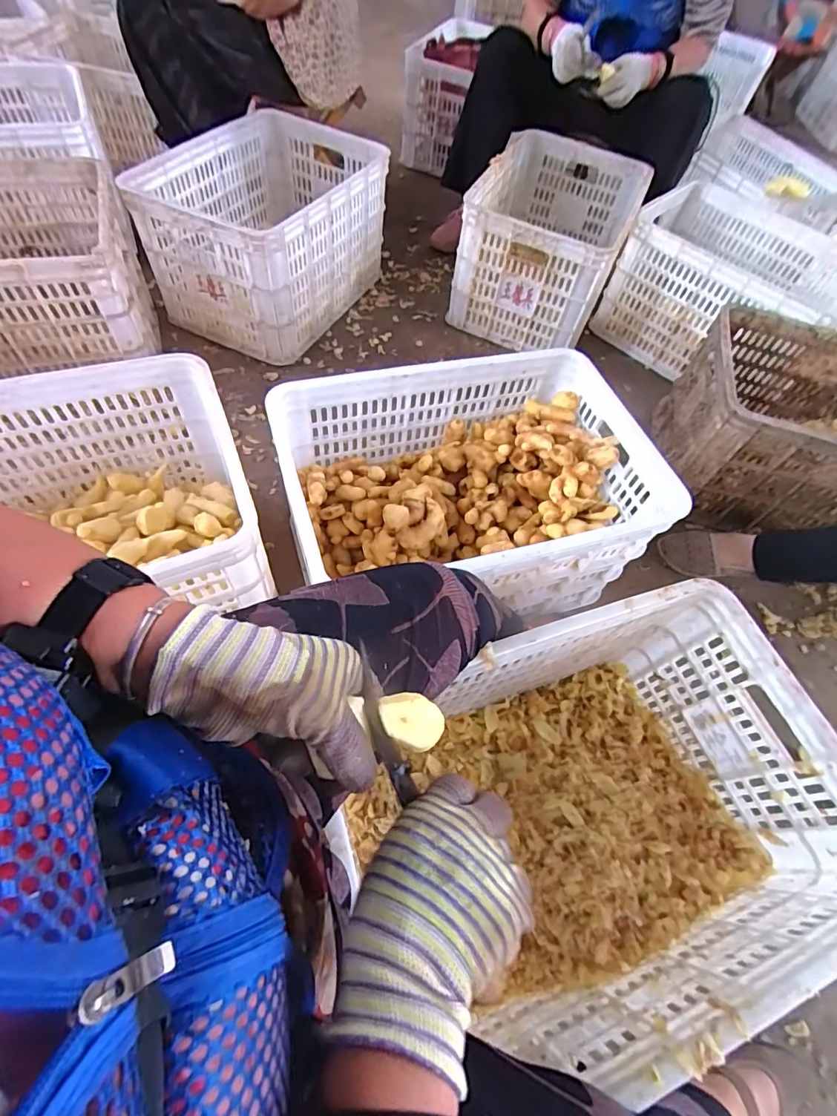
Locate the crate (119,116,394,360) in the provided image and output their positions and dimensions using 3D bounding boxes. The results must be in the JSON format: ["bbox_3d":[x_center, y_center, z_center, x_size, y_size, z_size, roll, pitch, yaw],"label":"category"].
[{"bbox_3d":[-0.324,-0.763,1.144,0.341,0.285,0.555,24,60,8],"label":"crate"}]

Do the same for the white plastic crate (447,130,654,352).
[{"bbox_3d":[0.340,-0.837,1.275,0.354,0.259,0.562,21,59,6],"label":"white plastic crate"}]

